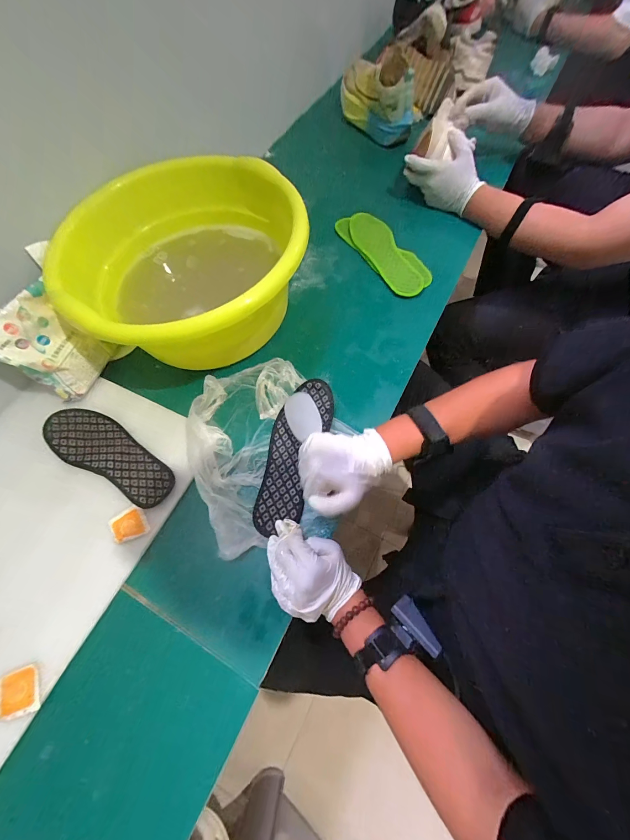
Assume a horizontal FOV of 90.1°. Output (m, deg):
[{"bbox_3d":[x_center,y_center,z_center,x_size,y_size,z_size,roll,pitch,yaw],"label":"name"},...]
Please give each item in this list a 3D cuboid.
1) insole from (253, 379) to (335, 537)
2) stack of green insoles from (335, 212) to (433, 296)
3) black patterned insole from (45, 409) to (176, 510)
[{"bbox_3d":[-0.034,0.048,0.484,0.084,0.015,0.243,17,71,8],"label":"insole"},{"bbox_3d":[0.146,-0.349,0.649,0.094,0.022,0.238,-30,70,-12],"label":"stack of green insoles"},{"bbox_3d":[-0.323,0.051,0.496,0.240,0.009,0.084,25,70,11],"label":"black patterned insole"}]

